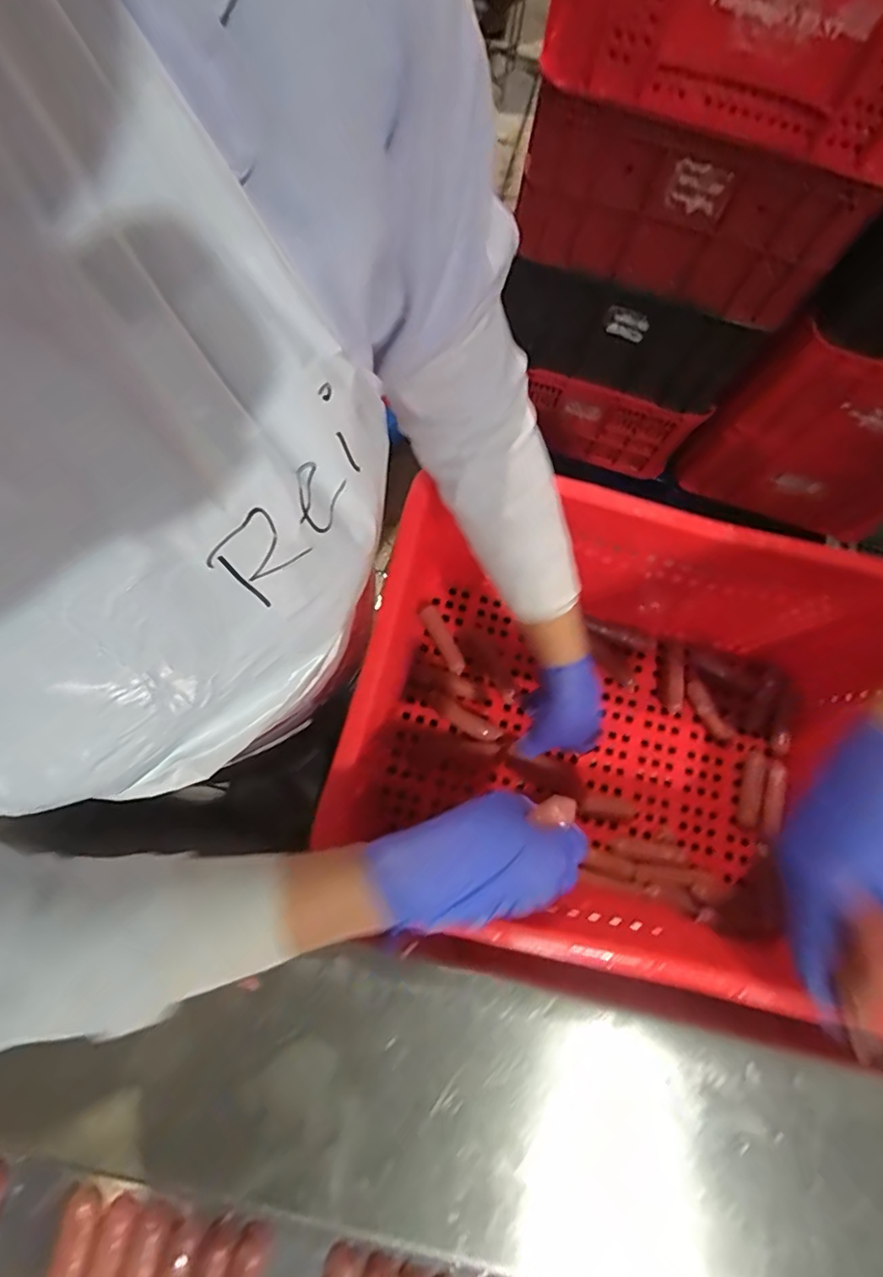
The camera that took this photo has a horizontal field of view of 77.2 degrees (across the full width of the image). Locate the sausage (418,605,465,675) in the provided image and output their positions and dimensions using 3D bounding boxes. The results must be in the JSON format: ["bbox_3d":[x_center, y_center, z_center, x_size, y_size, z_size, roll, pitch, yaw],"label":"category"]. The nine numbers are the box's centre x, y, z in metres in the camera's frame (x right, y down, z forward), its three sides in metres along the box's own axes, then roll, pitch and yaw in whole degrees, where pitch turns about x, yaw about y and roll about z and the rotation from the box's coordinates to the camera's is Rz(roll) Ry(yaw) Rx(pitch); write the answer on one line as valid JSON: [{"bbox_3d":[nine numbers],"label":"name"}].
[{"bbox_3d":[0.001,0.003,0.669,0.022,0.023,0.088,-28,79,-8],"label":"sausage"}]

